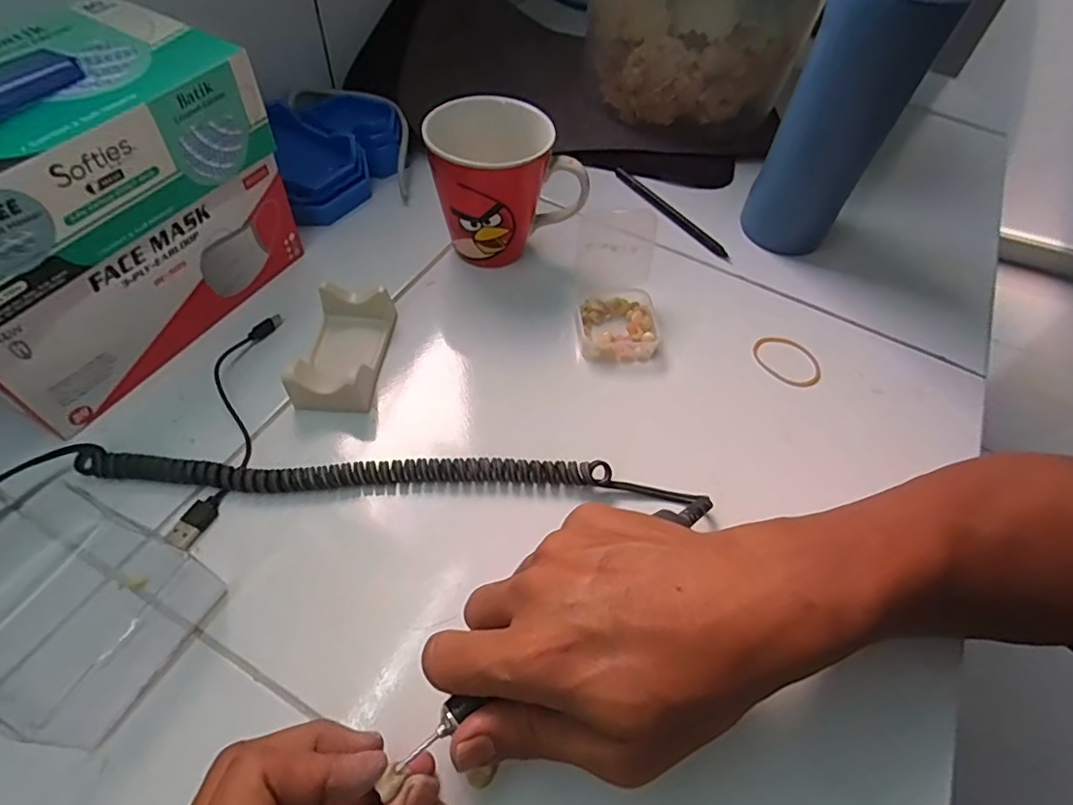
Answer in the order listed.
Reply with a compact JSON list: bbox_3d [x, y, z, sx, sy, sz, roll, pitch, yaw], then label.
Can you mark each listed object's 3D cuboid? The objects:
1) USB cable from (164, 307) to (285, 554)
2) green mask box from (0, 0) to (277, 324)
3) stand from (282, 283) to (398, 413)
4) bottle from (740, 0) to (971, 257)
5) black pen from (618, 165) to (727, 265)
[{"bbox_3d":[-0.185,0.007,0.343,0.030,0.015,0.161,-1,55,-5],"label":"USB cable"},{"bbox_3d":[-0.262,-0.129,0.292,0.108,0.066,0.217,26,57,13],"label":"green mask box"},{"bbox_3d":[-0.125,-0.034,0.366,0.047,0.032,0.090,7,55,0],"label":"stand"},{"bbox_3d":[0.219,-0.213,0.395,0.063,0.239,0.059,-8,56,-11],"label":"bottle"},{"bbox_3d":[0.115,-0.165,0.497,0.011,0.013,0.135,-31,63,-23],"label":"black pen"}]

